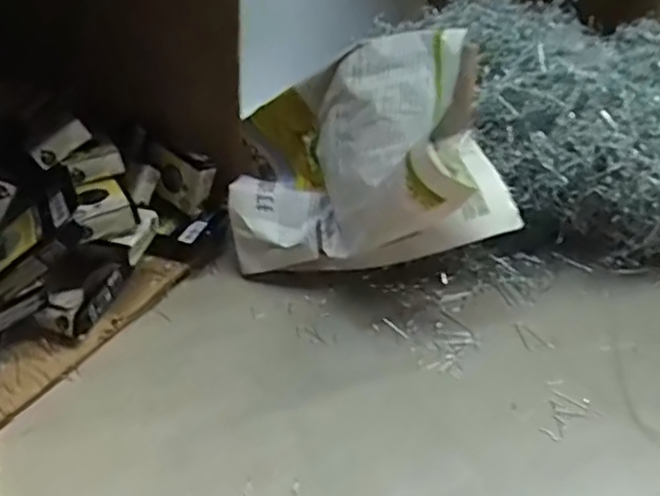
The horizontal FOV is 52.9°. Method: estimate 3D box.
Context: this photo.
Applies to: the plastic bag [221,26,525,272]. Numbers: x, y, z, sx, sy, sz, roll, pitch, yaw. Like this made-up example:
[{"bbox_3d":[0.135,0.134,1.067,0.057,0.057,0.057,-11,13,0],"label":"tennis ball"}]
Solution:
[{"bbox_3d":[0.034,-0.062,0.546,0.235,0.203,0.137,25,42,24],"label":"plastic bag"}]

